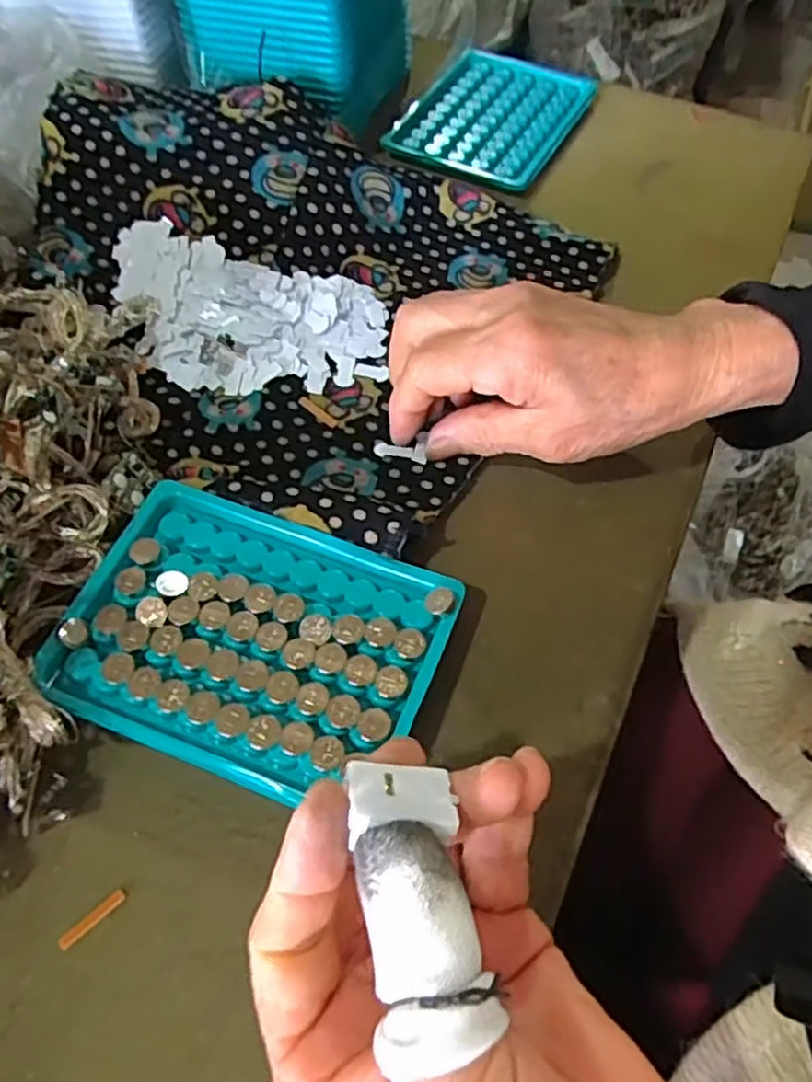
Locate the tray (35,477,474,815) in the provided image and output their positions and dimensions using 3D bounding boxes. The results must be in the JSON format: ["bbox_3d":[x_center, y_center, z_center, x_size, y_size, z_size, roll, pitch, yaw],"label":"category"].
[{"bbox_3d":[-0.055,0.036,0.266,0.128,0.019,0.094,18,59,10],"label":"tray"}]

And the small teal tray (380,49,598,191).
[{"bbox_3d":[0.056,-0.274,0.469,0.100,0.010,0.137,25,60,14],"label":"small teal tray"}]

